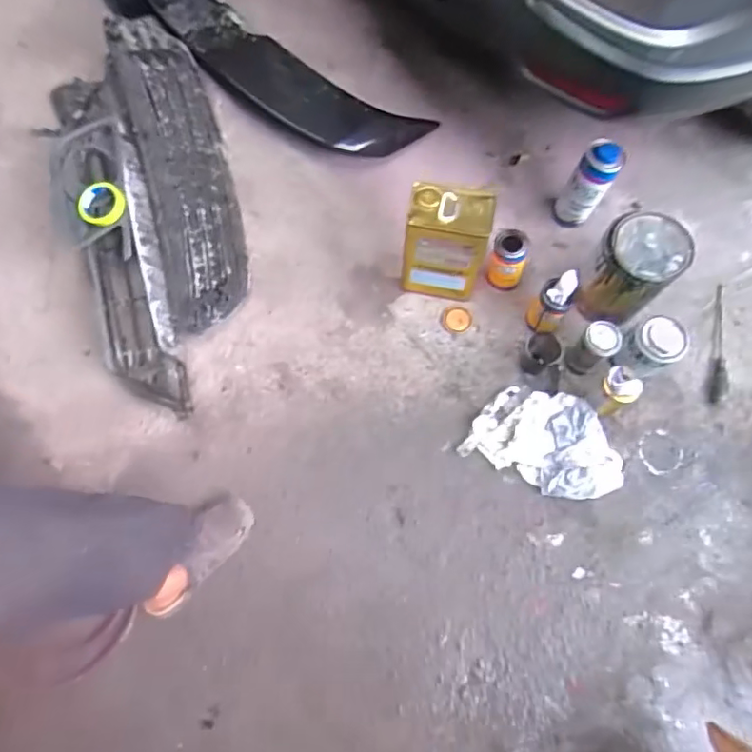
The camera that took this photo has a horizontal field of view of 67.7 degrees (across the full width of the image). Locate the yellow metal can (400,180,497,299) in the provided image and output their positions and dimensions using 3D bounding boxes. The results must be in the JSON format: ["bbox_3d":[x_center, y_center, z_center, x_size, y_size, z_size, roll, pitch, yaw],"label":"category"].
[{"bbox_3d":[0.146,-0.273,1.192,0.171,0.263,0.126,13,72,4],"label":"yellow metal can"}]

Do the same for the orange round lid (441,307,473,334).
[{"bbox_3d":[0.182,-0.128,1.260,0.067,0.009,0.064,0,72,0],"label":"orange round lid"}]

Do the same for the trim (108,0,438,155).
[{"bbox_3d":[-0.416,-1.022,1.431,0.458,0.251,1.236,-36,75,-11],"label":"trim"}]

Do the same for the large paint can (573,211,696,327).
[{"bbox_3d":[0.533,-0.218,1.183,0.158,0.189,0.182,39,76,12],"label":"large paint can"}]

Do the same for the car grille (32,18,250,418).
[{"bbox_3d":[-0.511,-0.377,1.311,0.397,0.159,0.946,-19,73,-6],"label":"car grille"}]

